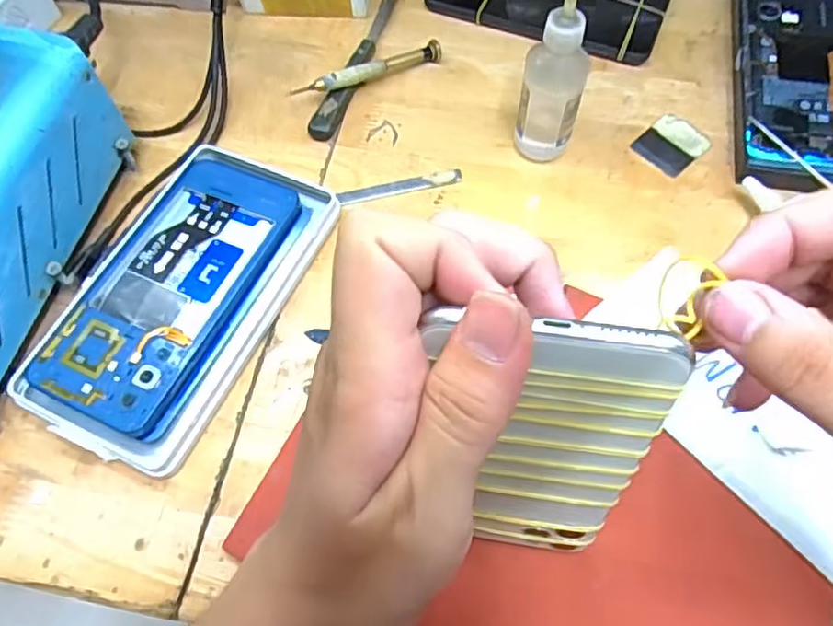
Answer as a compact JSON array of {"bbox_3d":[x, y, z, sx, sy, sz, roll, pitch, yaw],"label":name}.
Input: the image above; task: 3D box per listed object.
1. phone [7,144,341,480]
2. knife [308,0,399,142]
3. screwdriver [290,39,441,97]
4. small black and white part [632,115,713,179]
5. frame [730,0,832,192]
[{"bbox_3d":[-0.125,-0.011,0.350,0.106,0.015,0.183,22,66,12],"label":"phone"},{"bbox_3d":[-0.036,-0.174,0.429,0.016,0.010,0.143,19,66,11],"label":"knife"},{"bbox_3d":[-0.030,-0.155,0.413,0.102,0.021,0.009,-27,66,-11],"label":"screwdriver"},{"bbox_3d":[0.158,-0.105,0.393,0.041,0.004,0.035,-39,69,-16],"label":"small black and white part"},{"bbox_3d":[0.259,-0.150,0.404,0.106,0.016,0.183,10,64,7],"label":"frame"}]

